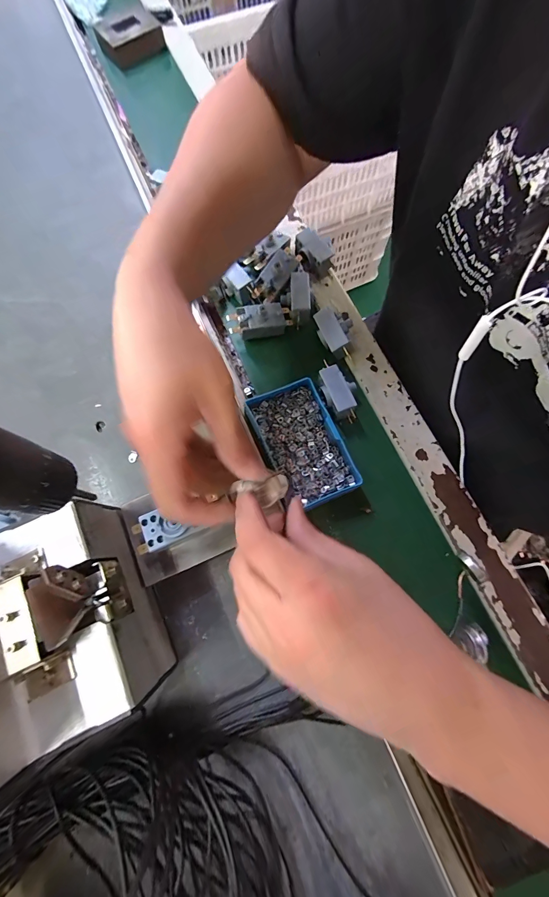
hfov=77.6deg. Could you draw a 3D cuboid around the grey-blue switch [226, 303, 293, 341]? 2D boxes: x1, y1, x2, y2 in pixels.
[{"bbox_3d":[-0.015,-0.134,0.354,0.064,0.027,0.025,-15,74,-4],"label":"grey-blue switch"}]

